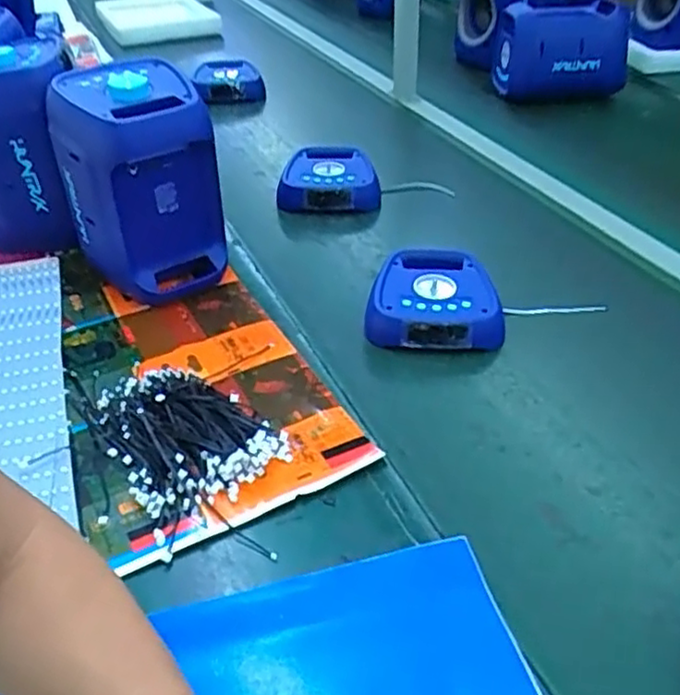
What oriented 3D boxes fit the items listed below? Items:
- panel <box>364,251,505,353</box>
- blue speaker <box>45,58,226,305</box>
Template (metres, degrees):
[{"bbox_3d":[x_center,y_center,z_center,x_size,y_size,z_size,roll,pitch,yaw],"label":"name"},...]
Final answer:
[{"bbox_3d":[0.116,-0.064,0.850,0.167,0.064,0.150,4,40,7],"label":"panel"},{"bbox_3d":[-0.236,-0.187,0.830,0.164,0.256,0.125,-20,42,-23],"label":"blue speaker"}]

